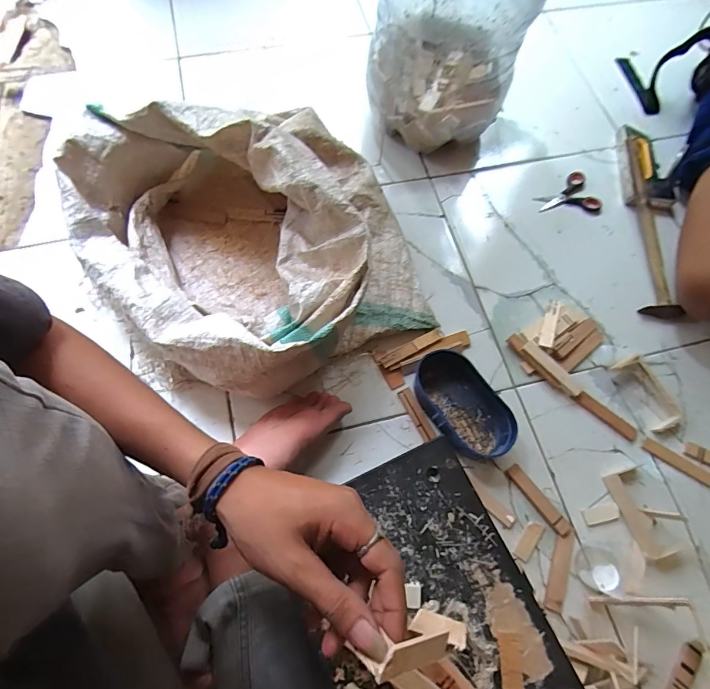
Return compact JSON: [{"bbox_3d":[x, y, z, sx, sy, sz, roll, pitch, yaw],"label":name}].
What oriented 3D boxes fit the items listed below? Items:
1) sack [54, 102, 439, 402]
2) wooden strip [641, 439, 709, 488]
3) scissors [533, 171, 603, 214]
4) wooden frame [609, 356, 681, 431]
[{"bbox_3d":[-0.139,-0.154,0.592,0.423,0.178,0.411,-24,71,-12],"label":"sack"},{"bbox_3d":[0.442,0.161,0.578,0.101,0.007,0.018,31,70,10],"label":"wooden strip"},{"bbox_3d":[0.375,-0.256,0.749,0.108,0.013,0.086,-19,70,-10],"label":"scissors"},{"bbox_3d":[0.417,0.067,0.605,0.047,0.021,0.107,-24,71,-12],"label":"wooden frame"}]

